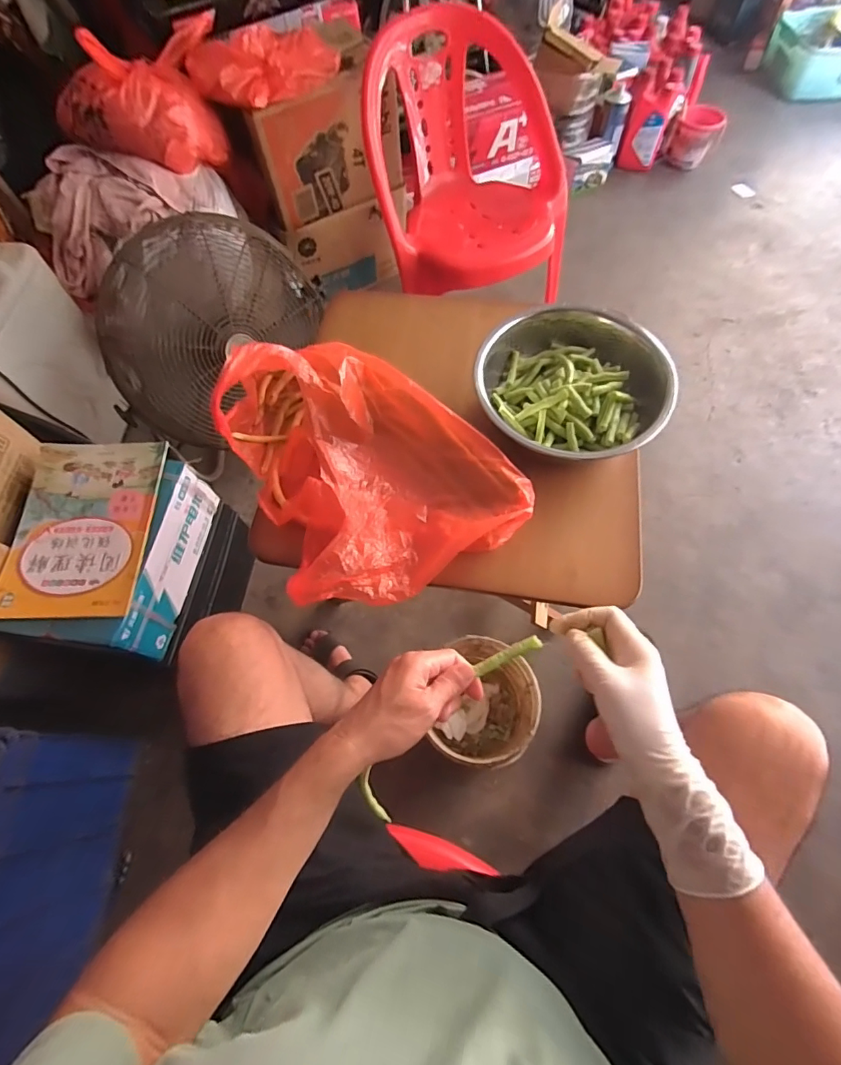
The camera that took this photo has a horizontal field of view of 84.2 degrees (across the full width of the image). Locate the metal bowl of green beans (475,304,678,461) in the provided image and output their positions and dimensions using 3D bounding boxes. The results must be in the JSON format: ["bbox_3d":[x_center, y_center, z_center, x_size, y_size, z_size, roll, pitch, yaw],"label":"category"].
[{"bbox_3d":[0.187,-0.192,0.586,0.225,0.084,0.208,-1,64,3],"label":"metal bowl of green beans"}]

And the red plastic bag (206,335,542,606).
[{"bbox_3d":[-0.062,-0.093,0.509,0.268,0.158,0.302,-28,66,-10],"label":"red plastic bag"}]

